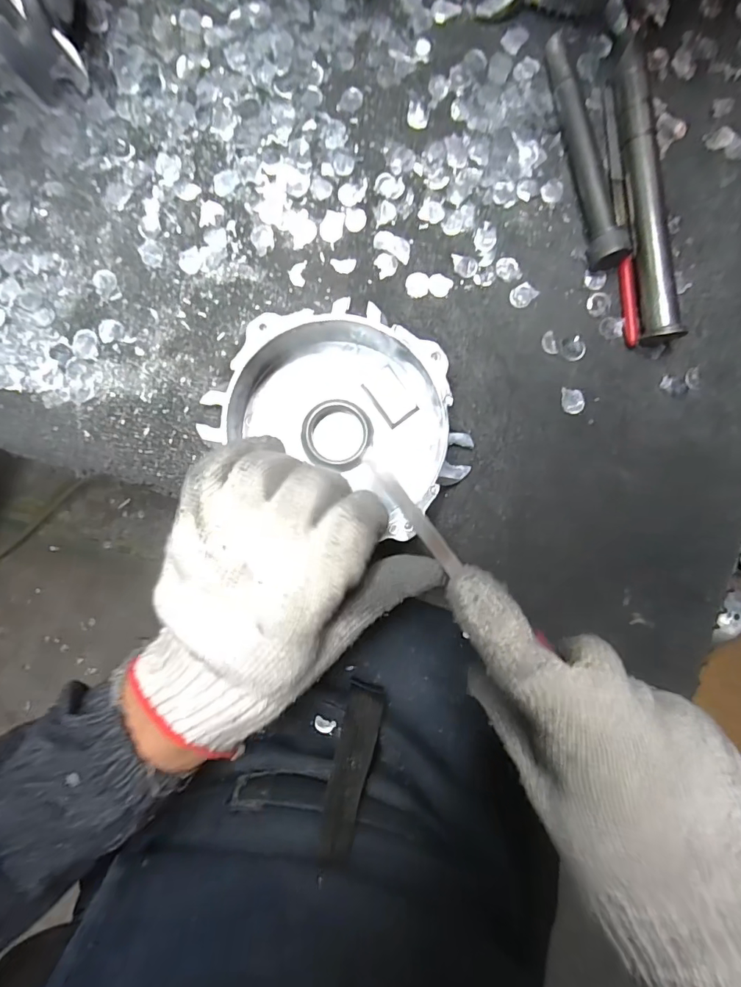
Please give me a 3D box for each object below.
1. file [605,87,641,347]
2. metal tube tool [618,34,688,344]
[{"bbox_3d":[0.165,-0.181,0.307,0.009,0.009,0.166,-5,89,-2],"label":"file"},{"bbox_3d":[0.175,-0.192,0.301,0.020,0.022,0.188,-7,89,-2],"label":"metal tube tool"}]

